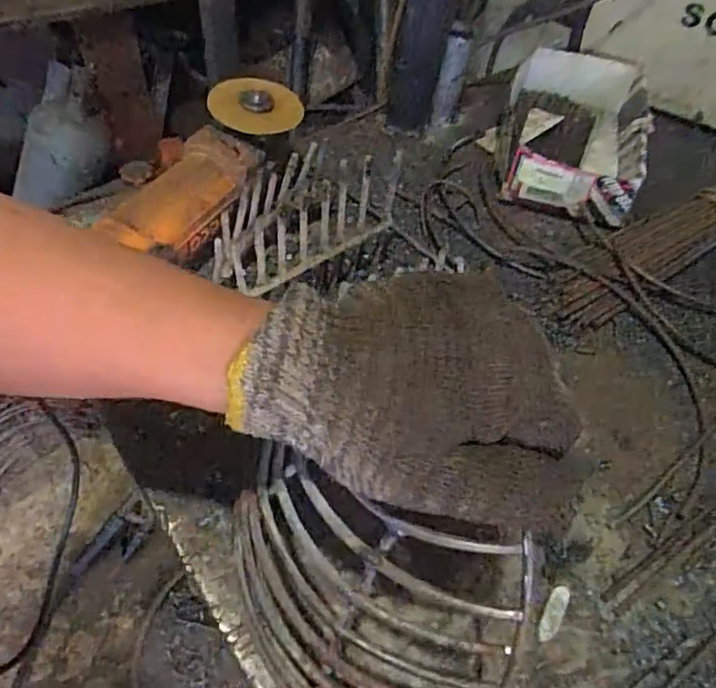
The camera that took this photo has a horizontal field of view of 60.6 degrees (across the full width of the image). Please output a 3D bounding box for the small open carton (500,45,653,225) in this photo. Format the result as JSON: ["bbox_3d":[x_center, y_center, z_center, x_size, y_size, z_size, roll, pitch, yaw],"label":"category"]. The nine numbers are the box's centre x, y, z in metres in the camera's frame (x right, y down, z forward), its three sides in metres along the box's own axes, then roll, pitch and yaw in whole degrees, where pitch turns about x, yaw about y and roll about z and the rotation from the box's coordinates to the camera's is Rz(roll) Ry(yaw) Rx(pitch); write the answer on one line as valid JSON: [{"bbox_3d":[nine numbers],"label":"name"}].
[{"bbox_3d":[0.236,-0.237,0.678,0.142,0.058,0.242,14,51,6],"label":"small open carton"}]

